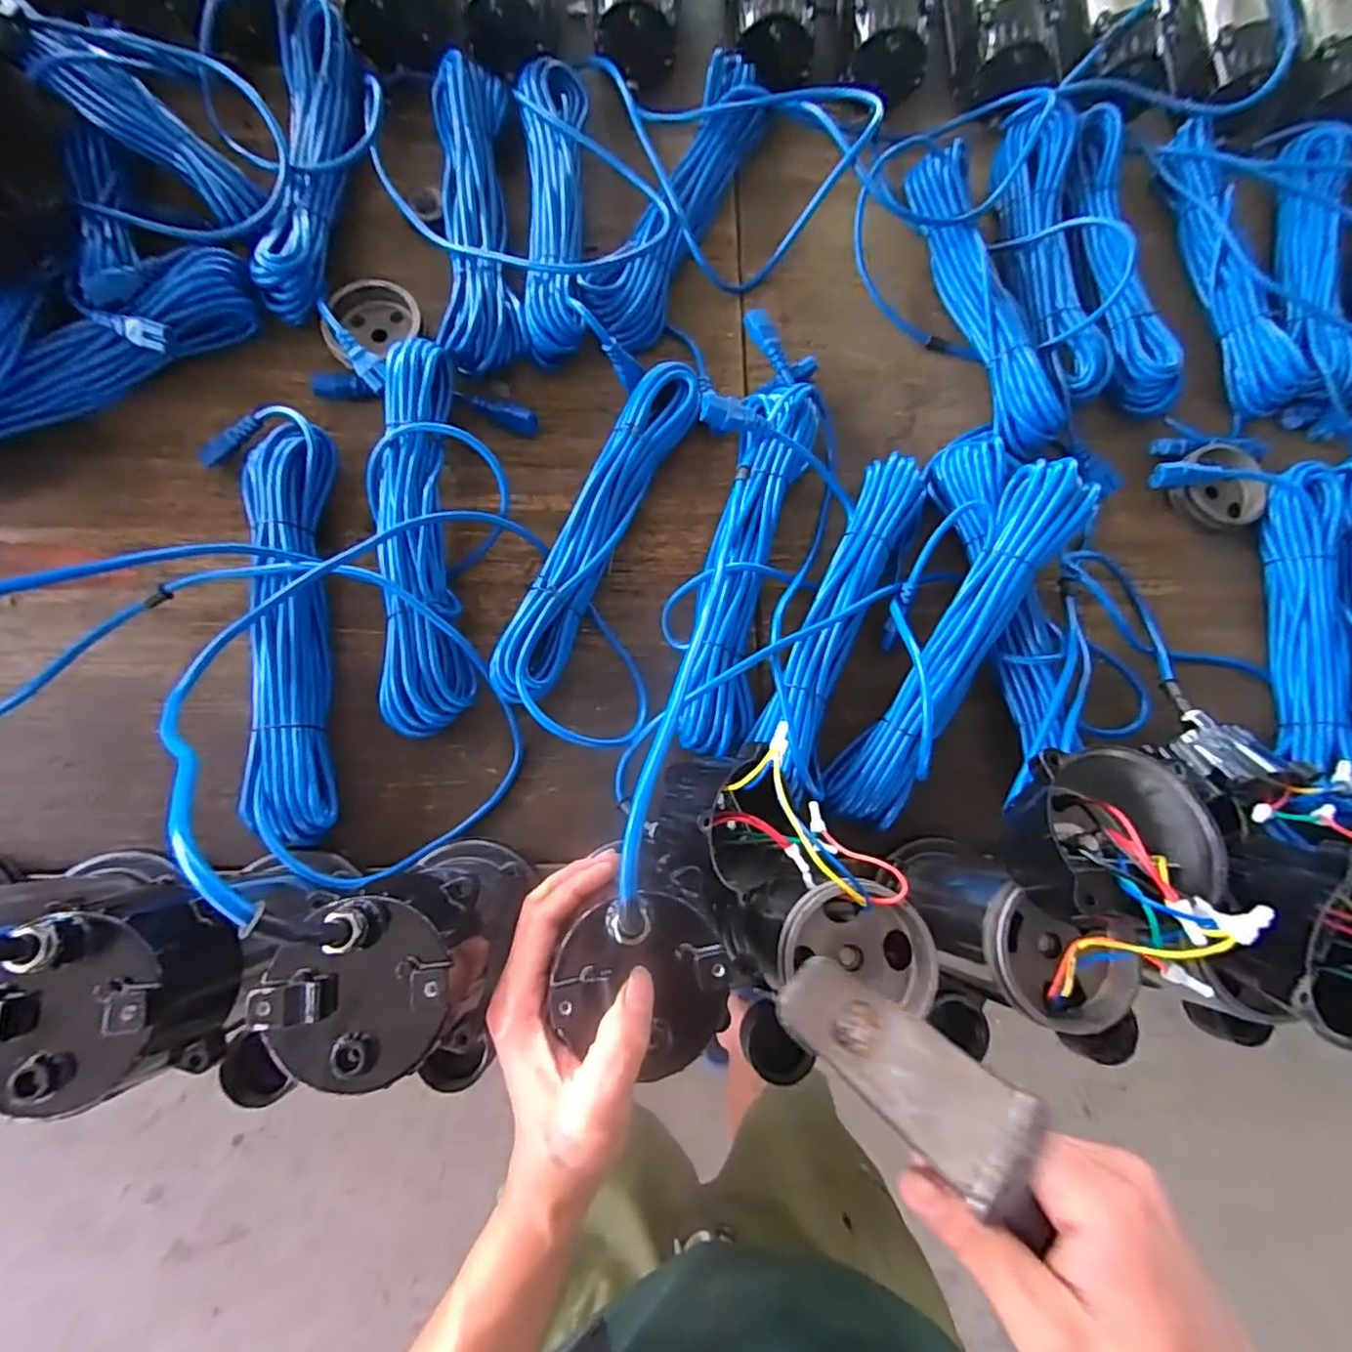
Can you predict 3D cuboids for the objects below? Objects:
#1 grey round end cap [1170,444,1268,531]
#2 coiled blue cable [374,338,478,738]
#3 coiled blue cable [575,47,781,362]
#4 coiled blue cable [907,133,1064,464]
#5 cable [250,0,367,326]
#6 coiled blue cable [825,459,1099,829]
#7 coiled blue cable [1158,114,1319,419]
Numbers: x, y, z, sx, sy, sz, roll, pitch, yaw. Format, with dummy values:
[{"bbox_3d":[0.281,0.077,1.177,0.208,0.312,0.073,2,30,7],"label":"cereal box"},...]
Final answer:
[{"bbox_3d":[0.556,-0.194,0.646,0.086,0.030,0.085,1,78,-5],"label":"grey round end cap"},{"bbox_3d":[-0.221,-0.124,0.540,0.082,0.047,0.347,-5,79,-6],"label":"coiled blue cable"},{"bbox_3d":[0.005,-0.484,0.645,0.077,0.039,0.340,27,77,1],"label":"coiled blue cable"},{"bbox_3d":[0.319,-0.391,0.655,0.069,0.045,0.348,-14,80,-8],"label":"coiled blue cable"},{"bbox_3d":[-0.351,-0.522,0.607,0.101,0.044,0.369,-1,82,-5],"label":"cable"},{"bbox_3d":[0.236,-0.027,0.524,0.070,0.071,0.330,32,81,0],"label":"coiled blue cable"},{"bbox_3d":[0.617,-0.455,0.690,0.072,0.036,0.345,-10,79,-7],"label":"coiled blue cable"}]

